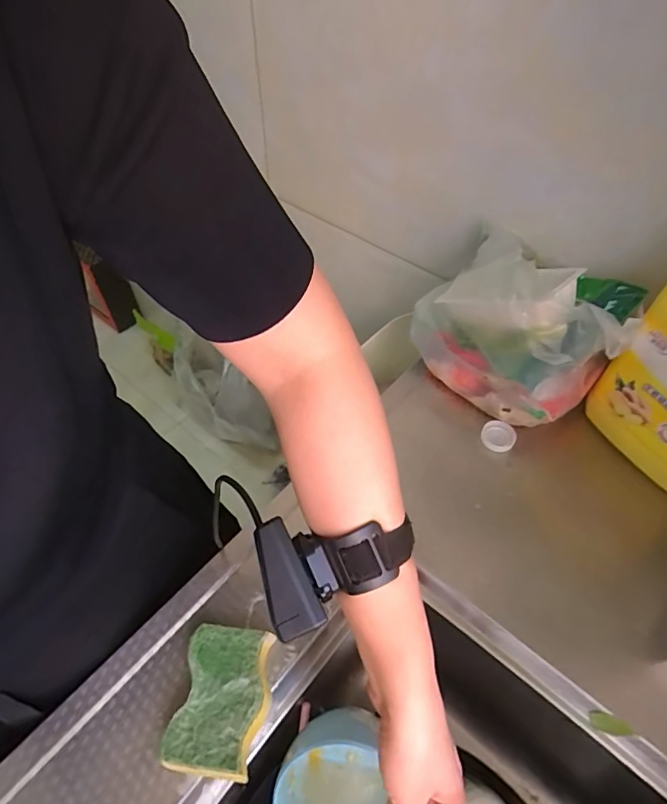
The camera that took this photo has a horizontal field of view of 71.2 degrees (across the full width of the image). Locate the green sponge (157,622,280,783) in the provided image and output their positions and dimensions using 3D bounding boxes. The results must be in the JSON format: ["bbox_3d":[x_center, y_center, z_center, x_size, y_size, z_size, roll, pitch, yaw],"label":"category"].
[{"bbox_3d":[-0.092,0.248,0.390,0.072,0.031,0.101,4,52,2],"label":"green sponge"}]

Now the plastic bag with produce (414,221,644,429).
[{"bbox_3d":[0.217,-0.094,0.559,0.123,0.168,0.218,-37,61,-26],"label":"plastic bag with produce"}]

